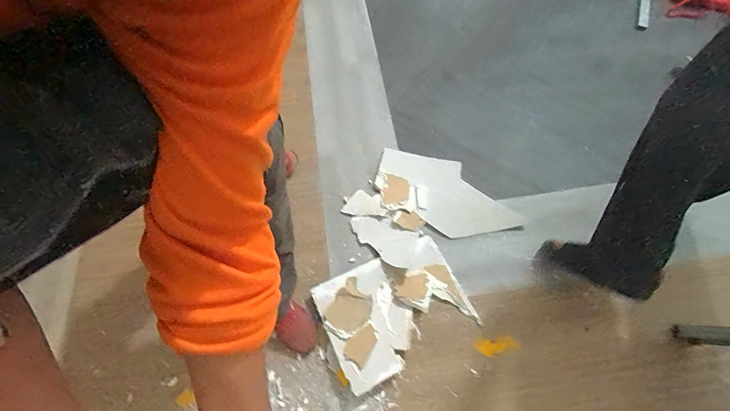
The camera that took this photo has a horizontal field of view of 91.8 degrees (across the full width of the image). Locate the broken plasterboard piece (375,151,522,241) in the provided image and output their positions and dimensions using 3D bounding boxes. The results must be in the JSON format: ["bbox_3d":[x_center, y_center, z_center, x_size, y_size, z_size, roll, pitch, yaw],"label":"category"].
[{"bbox_3d":[0.283,-0.040,1.254,0.520,0.032,0.264,23,67,12],"label":"broken plasterboard piece"}]

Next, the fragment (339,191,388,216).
[{"bbox_3d":[0.002,-0.008,1.246,0.154,0.021,0.092,10,65,6],"label":"fragment"}]

